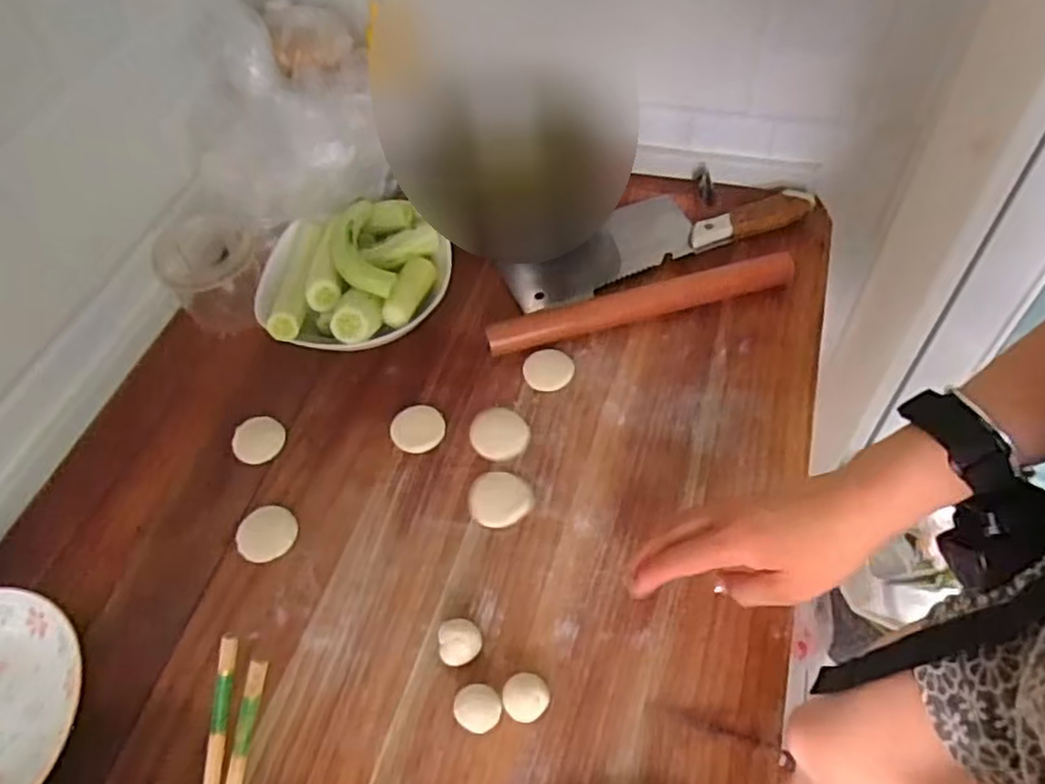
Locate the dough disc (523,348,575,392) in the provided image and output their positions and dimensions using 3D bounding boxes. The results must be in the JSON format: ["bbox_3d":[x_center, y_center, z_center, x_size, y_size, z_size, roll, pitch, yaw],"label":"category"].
[{"bbox_3d":[0.023,-0.020,0.625,0.043,0.012,0.040,-2,54,3],"label":"dough disc"}]

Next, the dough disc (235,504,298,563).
[{"bbox_3d":[-0.196,0.107,0.552,0.044,0.011,0.045,-2,54,3],"label":"dough disc"}]

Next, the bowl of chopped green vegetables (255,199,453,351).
[{"bbox_3d":[-0.148,-0.099,0.649,0.143,0.085,0.155,-2,54,3],"label":"bowl of chopped green vegetables"}]

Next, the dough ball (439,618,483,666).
[{"bbox_3d":[-0.043,0.169,0.484,0.029,0.023,0.027,-2,54,3],"label":"dough ball"}]

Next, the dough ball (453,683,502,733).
[{"bbox_3d":[-0.028,0.203,0.462,0.029,0.014,0.028,-2,54,3],"label":"dough ball"}]

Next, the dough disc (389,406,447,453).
[{"bbox_3d":[-0.087,0.030,0.600,0.044,0.010,0.043,-2,54,3],"label":"dough disc"}]

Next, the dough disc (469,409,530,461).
[{"bbox_3d":[-0.019,0.033,0.591,0.048,0.010,0.045,-2,54,3],"label":"dough disc"}]

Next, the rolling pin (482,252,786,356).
[{"bbox_3d":[0.107,-0.080,0.650,0.280,0.024,0.030,-13,54,-4],"label":"rolling pin"}]

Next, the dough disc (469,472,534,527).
[{"bbox_3d":[-0.016,0.082,0.555,0.047,0.005,0.044,-2,54,3],"label":"dough disc"}]

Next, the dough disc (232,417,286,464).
[{"bbox_3d":[-0.222,0.039,0.604,0.042,0.010,0.039,-2,54,3],"label":"dough disc"}]

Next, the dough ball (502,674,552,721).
[{"bbox_3d":[0.003,0.196,0.462,0.029,0.016,0.029,-2,54,3],"label":"dough ball"}]

